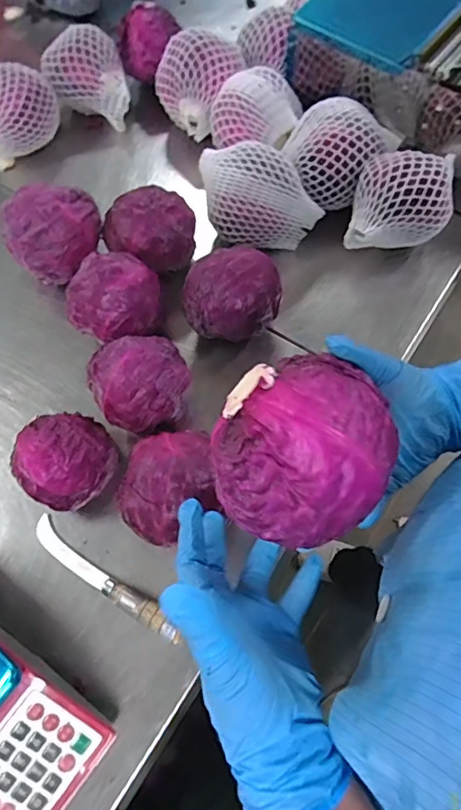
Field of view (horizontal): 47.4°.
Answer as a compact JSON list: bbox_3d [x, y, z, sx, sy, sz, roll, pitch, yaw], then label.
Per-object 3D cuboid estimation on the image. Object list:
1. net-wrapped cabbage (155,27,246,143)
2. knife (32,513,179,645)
[{"bbox_3d":[-0.048,-0.487,0.775,0.110,0.099,0.125,29,70,15],"label":"net-wrapped cabbage"},{"bbox_3d":[-0.135,0.183,0.553,0.201,0.025,0.028,32,71,16],"label":"knife"}]

